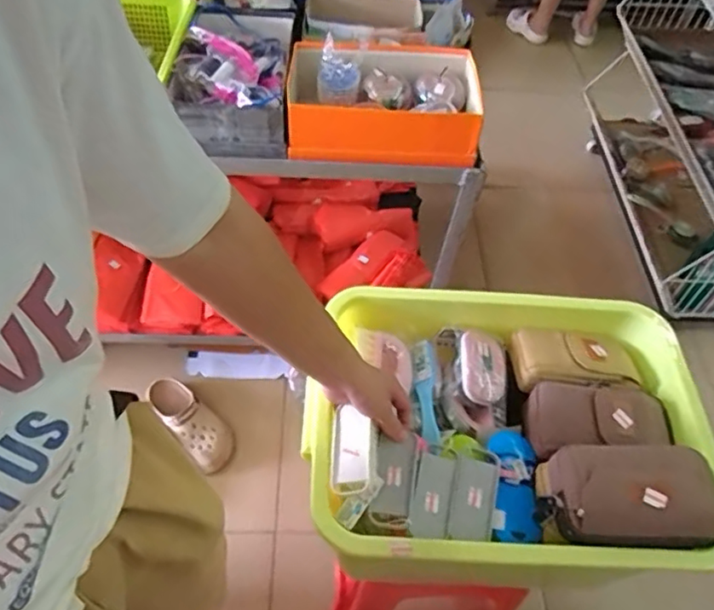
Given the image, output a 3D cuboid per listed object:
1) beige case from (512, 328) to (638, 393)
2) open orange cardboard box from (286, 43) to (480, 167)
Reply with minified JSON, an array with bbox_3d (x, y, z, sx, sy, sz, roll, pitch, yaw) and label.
[{"bbox_3d":[0.313,0.072,0.862,0.170,0.033,0.102,1,53,-3],"label":"beige case"},{"bbox_3d":[0.047,-0.376,1.067,0.323,0.105,0.244,5,53,-1],"label":"open orange cardboard box"}]

